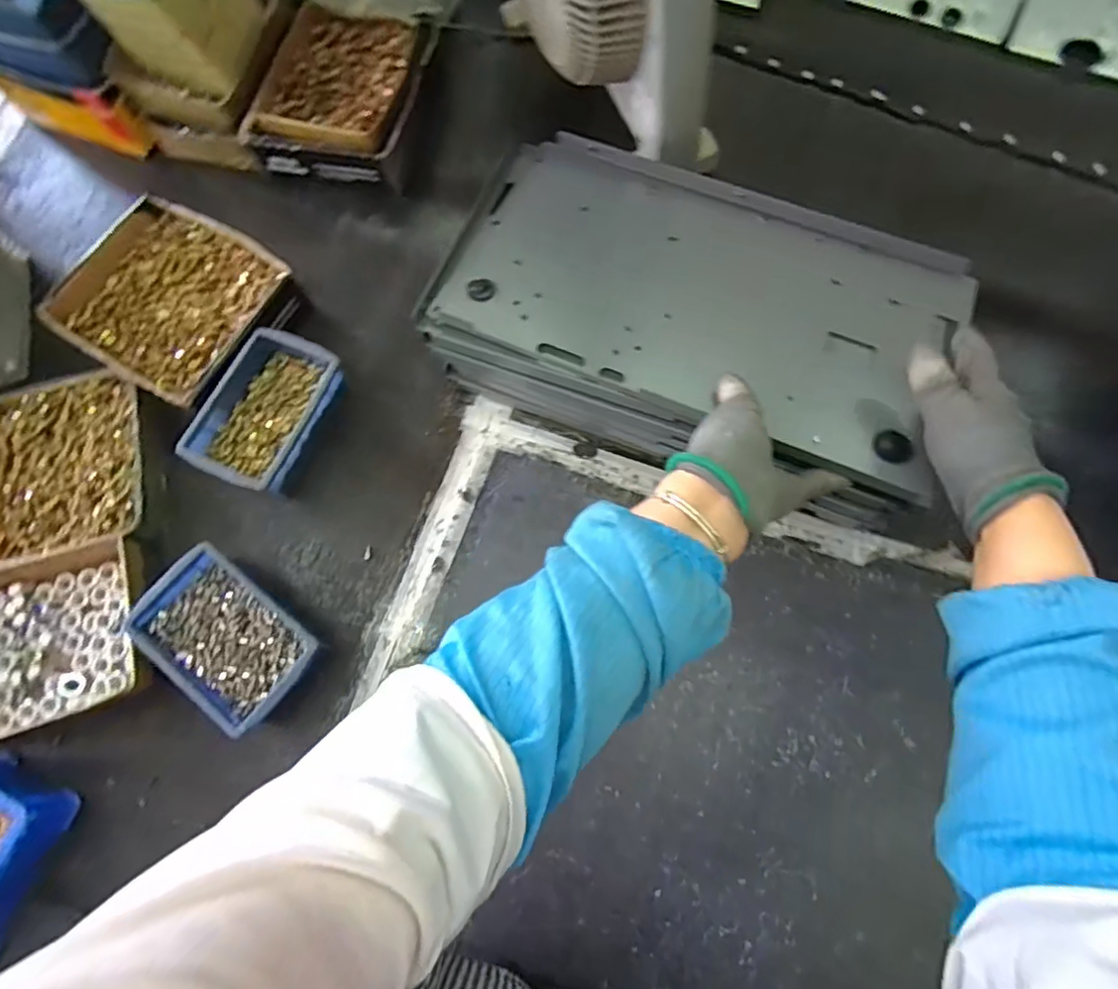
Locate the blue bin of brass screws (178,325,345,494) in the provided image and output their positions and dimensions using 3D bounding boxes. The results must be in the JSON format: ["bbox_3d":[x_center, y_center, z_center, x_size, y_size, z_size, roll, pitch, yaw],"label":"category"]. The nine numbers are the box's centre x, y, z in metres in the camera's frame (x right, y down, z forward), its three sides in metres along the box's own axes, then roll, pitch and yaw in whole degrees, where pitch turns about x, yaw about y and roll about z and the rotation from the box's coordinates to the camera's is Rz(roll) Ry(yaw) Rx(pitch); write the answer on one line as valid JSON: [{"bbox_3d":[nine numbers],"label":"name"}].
[{"bbox_3d":[-0.268,-0.077,0.541,0.100,0.047,0.151,21,76,7],"label":"blue bin of brass screws"}]

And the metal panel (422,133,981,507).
[{"bbox_3d":[0.123,-0.176,0.504,0.414,0.025,0.251,21,68,8],"label":"metal panel"}]

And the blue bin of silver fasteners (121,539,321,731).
[{"bbox_3d":[-0.277,0.124,0.486,0.144,0.049,0.097,37,78,11],"label":"blue bin of silver fasteners"}]

